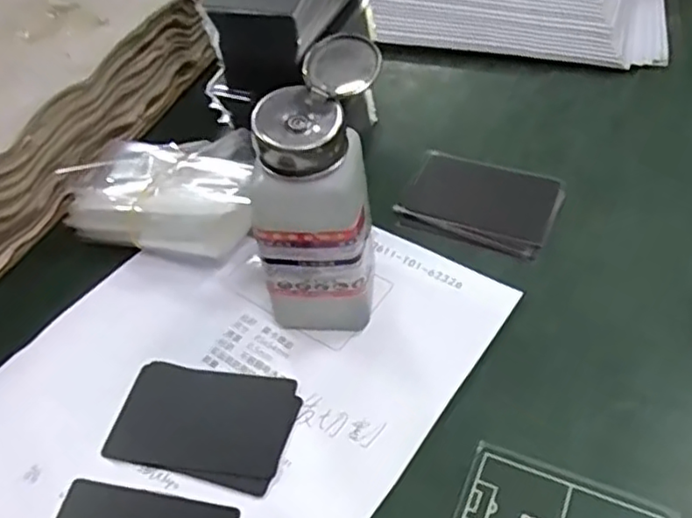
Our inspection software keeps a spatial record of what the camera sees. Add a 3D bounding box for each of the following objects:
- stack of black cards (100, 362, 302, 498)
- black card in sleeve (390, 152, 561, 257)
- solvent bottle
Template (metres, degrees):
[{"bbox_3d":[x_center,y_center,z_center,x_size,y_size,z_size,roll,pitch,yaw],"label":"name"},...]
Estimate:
[{"bbox_3d":[-0.071,0.079,0.349,0.090,0.004,0.058,10,52,14],"label":"stack of black cards"},{"bbox_3d":[0.084,-0.035,0.434,0.090,0.009,0.068,19,55,21],"label":"black card in sleeve"},{"bbox_3d":[-0.014,-0.027,0.346,0.058,0.136,0.070,6,51,11],"label":"solvent bottle"}]

